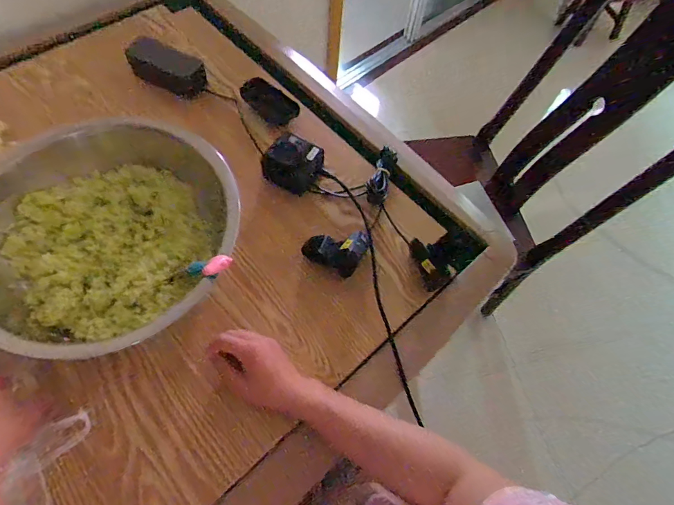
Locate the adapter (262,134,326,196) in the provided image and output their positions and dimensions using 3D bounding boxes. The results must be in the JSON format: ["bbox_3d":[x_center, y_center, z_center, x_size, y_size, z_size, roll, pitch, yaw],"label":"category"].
[{"bbox_3d":[-0.069,-0.136,0.653,0.086,0.054,0.080,26,65,9],"label":"adapter"}]

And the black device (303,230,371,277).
[{"bbox_3d":[0.000,-0.009,0.585,0.082,0.036,0.072,31,66,12],"label":"black device"}]

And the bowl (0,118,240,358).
[{"bbox_3d":[-0.299,-0.025,0.552,0.308,0.093,0.331,2,63,-3],"label":"bowl"}]

